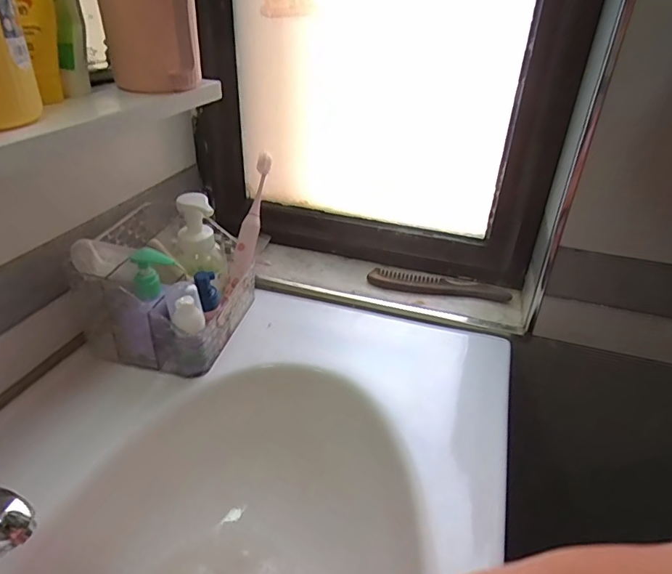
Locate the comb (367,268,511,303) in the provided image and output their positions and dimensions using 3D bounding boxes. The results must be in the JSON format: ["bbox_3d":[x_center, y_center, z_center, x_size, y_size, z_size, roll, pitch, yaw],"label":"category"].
[{"bbox_3d":[0.144,-0.002,0.671,0.191,0.013,0.064,11,32,13],"label":"comb"}]

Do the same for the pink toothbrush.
[{"bbox_3d":[-0.113,-0.082,0.619,0.027,0.189,0.032,10,-10,12],"label":"pink toothbrush"}]

